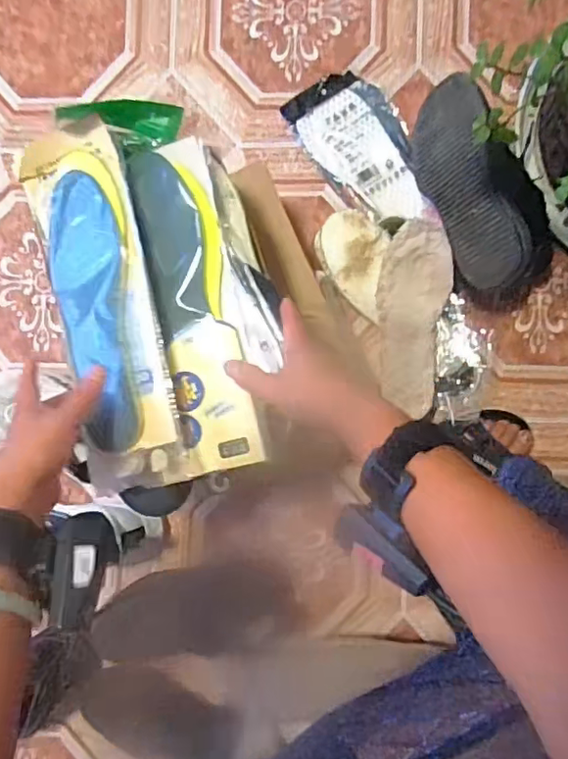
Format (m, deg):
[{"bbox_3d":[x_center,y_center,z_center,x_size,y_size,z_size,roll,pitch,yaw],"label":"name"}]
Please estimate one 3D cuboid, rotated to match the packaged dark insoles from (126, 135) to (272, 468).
[{"bbox_3d":[-0.076,-0.062,0.482,0.070,0.016,0.277,-11,87,1],"label":"packaged dark insoles"}]

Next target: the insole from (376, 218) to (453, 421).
[{"bbox_3d":[0.153,-0.076,0.682,0.081,0.014,0.228,7,90,2],"label":"insole"}]

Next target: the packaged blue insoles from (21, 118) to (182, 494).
[{"bbox_3d":[-0.154,-0.062,0.482,0.097,0.017,0.299,-17,87,16],"label":"packaged blue insoles"}]

